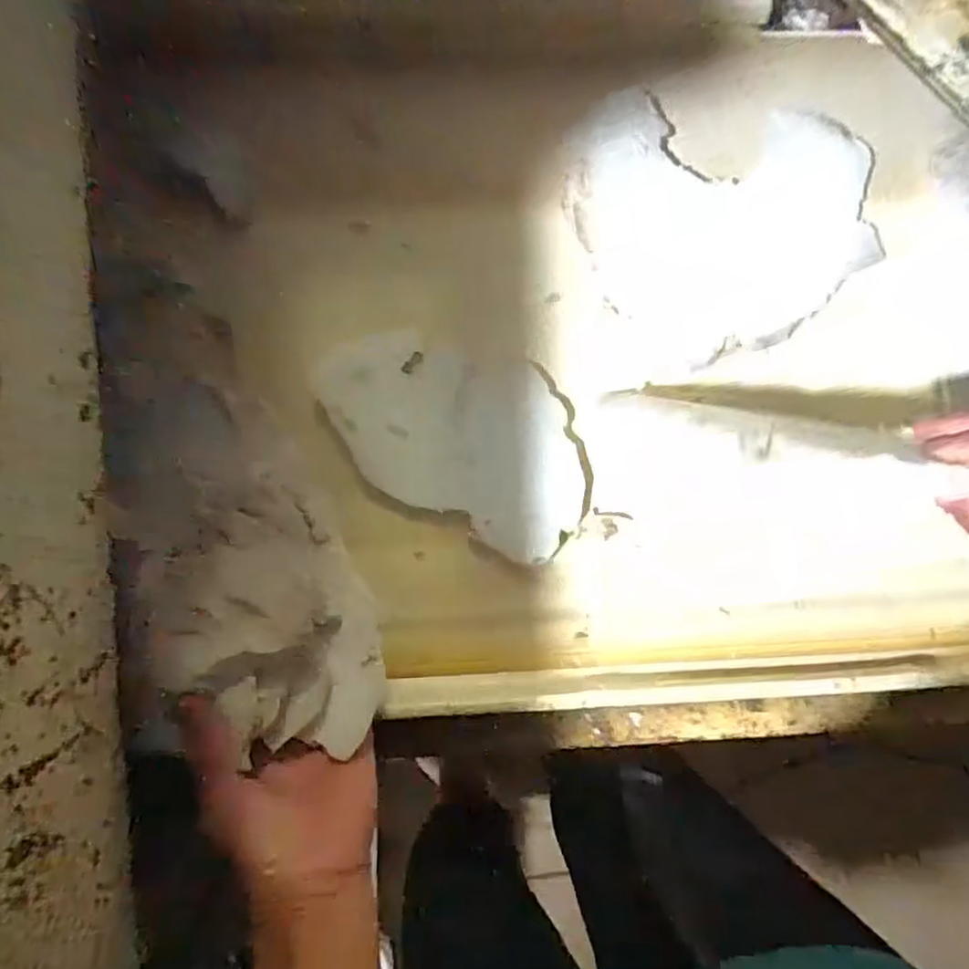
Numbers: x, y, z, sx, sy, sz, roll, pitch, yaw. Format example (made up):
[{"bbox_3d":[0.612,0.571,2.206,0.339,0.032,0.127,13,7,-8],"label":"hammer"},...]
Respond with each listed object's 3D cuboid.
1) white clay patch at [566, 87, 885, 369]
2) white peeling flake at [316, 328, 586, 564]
[{"bbox_3d":[0.144,-0.164,0.415,0.169,0.009,0.158,-22,94,-1],"label":"white clay patch"},{"bbox_3d":[-0.016,-0.031,0.417,0.167,0.014,0.101,27,91,-4],"label":"white peeling flake"}]

